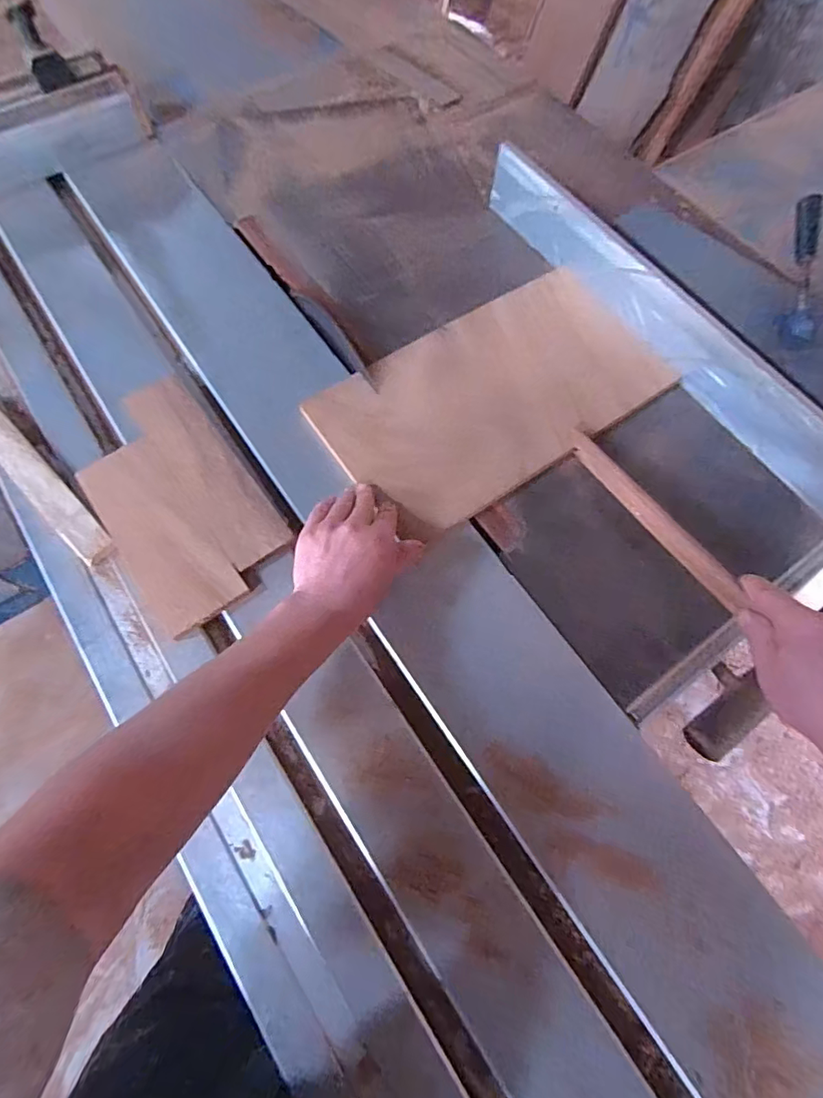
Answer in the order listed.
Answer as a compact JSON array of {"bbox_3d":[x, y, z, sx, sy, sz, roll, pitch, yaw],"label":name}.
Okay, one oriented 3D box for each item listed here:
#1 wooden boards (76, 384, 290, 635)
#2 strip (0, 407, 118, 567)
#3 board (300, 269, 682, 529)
[{"bbox_3d":[-0.242,-0.056,0.517,0.148,0.014,0.263,-36,75,-14],"label":"wooden boards"},{"bbox_3d":[-0.382,-0.073,0.513,0.245,0.012,0.038,43,74,13],"label":"strip"},{"bbox_3d":[0.091,-0.173,0.559,0.364,0.010,0.205,-32,74,-13],"label":"board"}]

